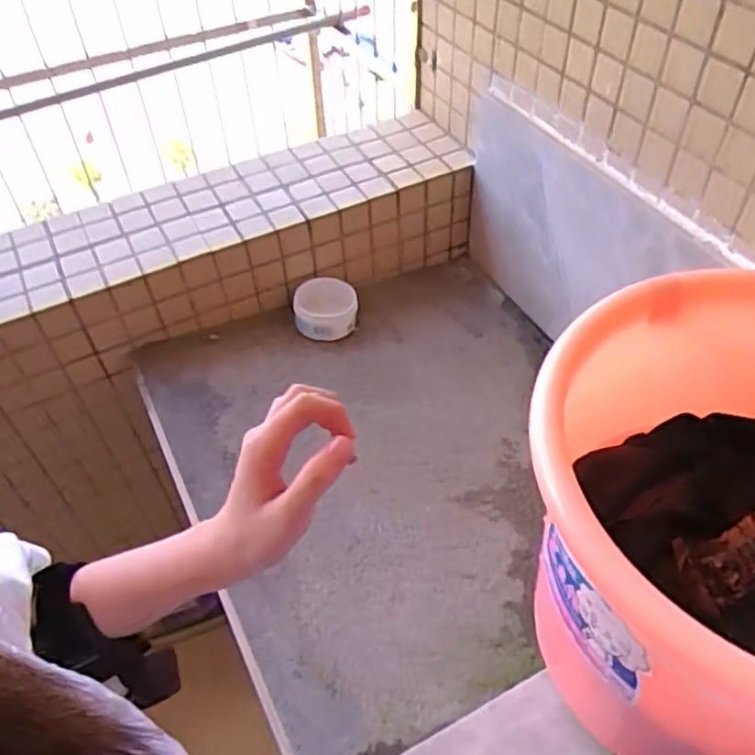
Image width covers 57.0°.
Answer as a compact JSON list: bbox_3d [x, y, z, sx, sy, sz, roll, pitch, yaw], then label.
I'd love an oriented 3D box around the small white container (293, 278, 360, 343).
[{"bbox_3d":[-0.082,-0.108,1.099,0.097,0.046,0.096,-7,49,-5],"label":"small white container"}]

